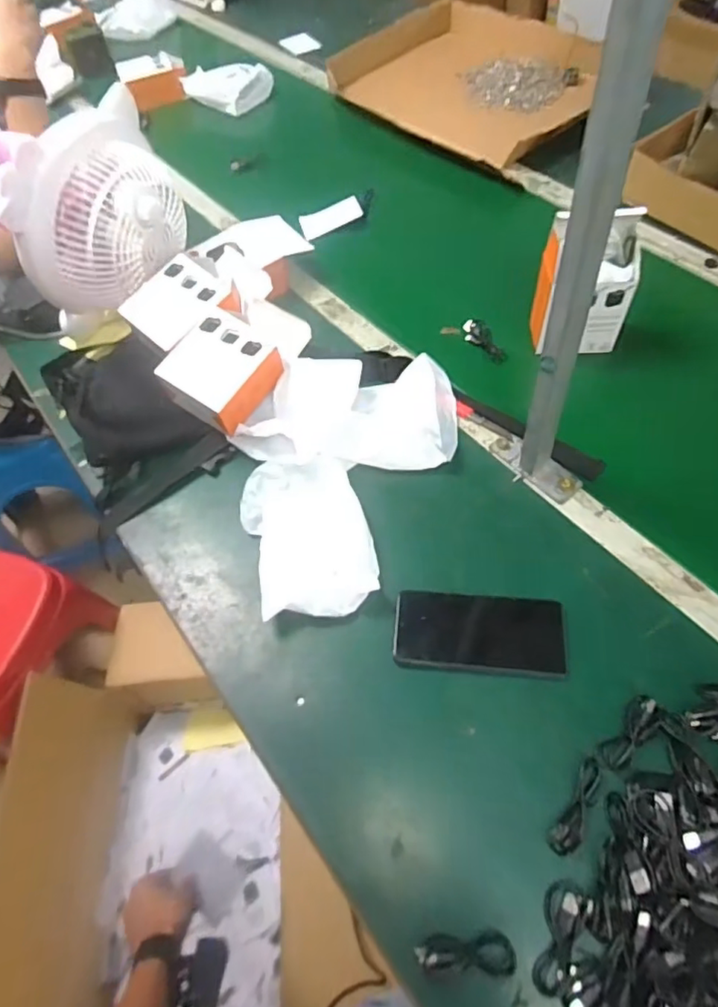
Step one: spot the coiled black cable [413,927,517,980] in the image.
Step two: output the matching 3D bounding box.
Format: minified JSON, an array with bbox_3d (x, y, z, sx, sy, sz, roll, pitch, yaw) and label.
[{"bbox_3d":[0.080,0.334,0.433,0.073,0.015,0.027,0,58,5],"label":"coiled black cable"}]

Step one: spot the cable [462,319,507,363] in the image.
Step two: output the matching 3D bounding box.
[{"bbox_3d":[0.167,-0.215,0.782,0.032,0.015,0.088,-16,58,-6],"label":"cable"}]

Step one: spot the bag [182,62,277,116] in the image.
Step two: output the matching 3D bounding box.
[{"bbox_3d":[-0.277,-0.881,1.229,0.174,0.047,0.122,27,63,20],"label":"bag"}]

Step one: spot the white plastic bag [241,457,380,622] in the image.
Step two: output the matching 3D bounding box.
[{"bbox_3d":[-0.053,0.034,0.622,0.124,0.031,0.182,-17,58,-7],"label":"white plastic bag"}]

